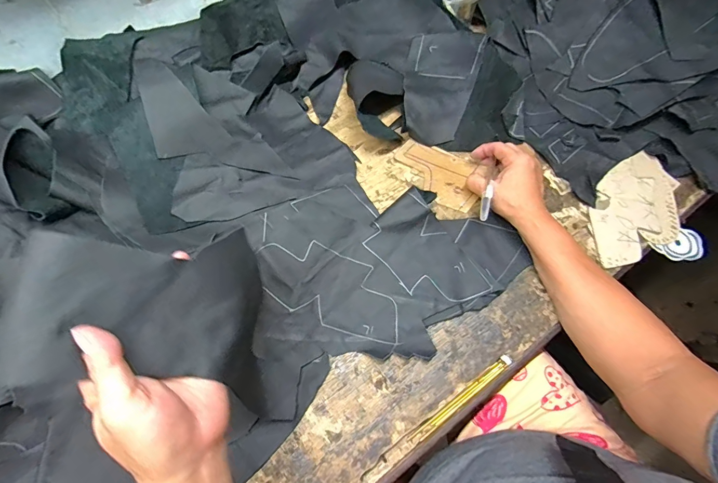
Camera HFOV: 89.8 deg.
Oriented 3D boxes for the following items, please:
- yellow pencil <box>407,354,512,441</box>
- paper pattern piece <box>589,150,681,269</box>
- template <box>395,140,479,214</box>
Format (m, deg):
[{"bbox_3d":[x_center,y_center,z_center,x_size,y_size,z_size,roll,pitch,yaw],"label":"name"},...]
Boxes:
[{"bbox_3d":[0.111,0.168,0.386,0.135,0.012,0.012,-34,69,-13],"label":"yellow pencil"},{"bbox_3d":[0.352,-0.043,0.465,0.156,0.006,0.111,-27,71,-9],"label":"paper pattern piece"},{"bbox_3d":[0.105,-0.092,0.489,0.119,0.007,0.074,25,76,13],"label":"template"}]

